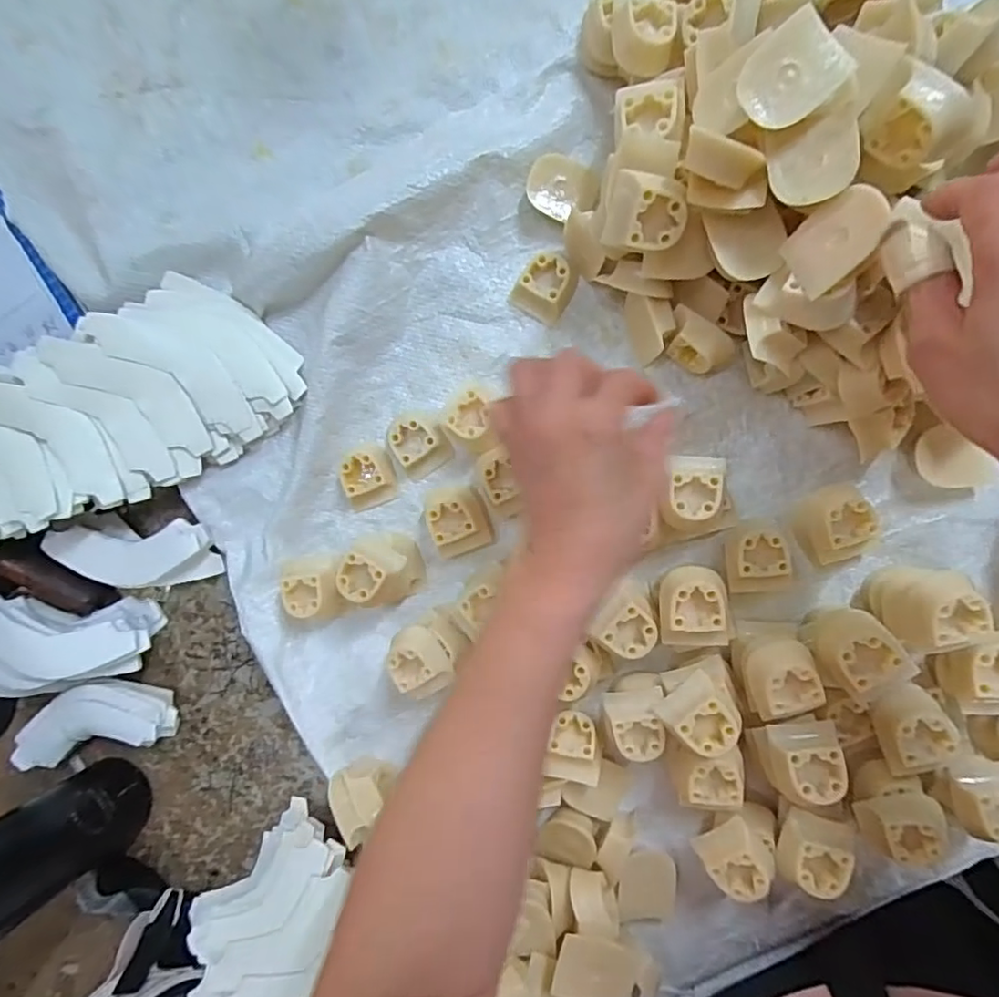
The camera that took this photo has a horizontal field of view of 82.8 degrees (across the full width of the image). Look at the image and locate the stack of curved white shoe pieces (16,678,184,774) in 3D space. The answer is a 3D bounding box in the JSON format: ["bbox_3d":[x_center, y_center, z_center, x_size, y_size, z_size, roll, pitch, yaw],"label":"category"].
[{"bbox_3d":[-0.306,0.167,0.432,0.123,0.030,0.053,-14,90,6],"label":"stack of curved white shoe pieces"}]

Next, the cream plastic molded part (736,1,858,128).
[{"bbox_3d":[0.138,-0.202,0.268,0.044,0.009,0.039,-38,88,6],"label":"cream plastic molded part"}]

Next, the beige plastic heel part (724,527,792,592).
[{"bbox_3d":[0.167,0.041,0.367,0.039,0.029,0.044,-9,91,6],"label":"beige plastic heel part"}]

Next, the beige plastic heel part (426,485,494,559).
[{"bbox_3d":[-0.027,0.014,0.390,0.038,0.030,0.047,-14,90,6],"label":"beige plastic heel part"}]

